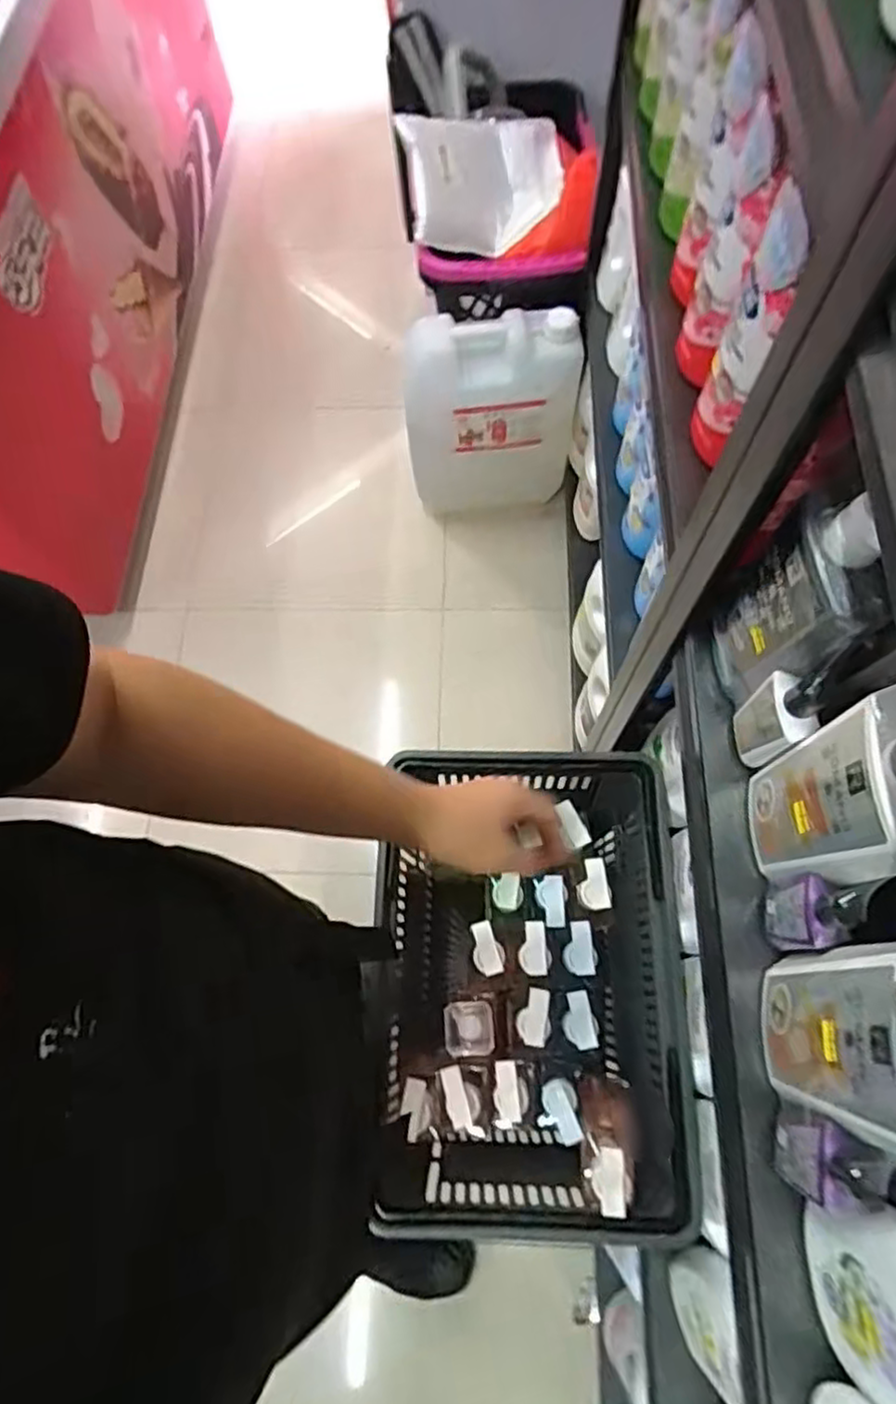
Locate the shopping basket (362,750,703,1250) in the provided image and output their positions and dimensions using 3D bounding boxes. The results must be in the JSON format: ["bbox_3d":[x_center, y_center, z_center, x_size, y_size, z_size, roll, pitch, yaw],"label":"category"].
[{"bbox_3d":[0.095,0.319,0.834,0.325,0.251,0.466,-2,69,2],"label":"shopping basket"}]

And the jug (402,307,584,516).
[{"bbox_3d":[0.090,-0.607,1.543,0.344,0.427,0.177,-3,69,2],"label":"jug"}]

